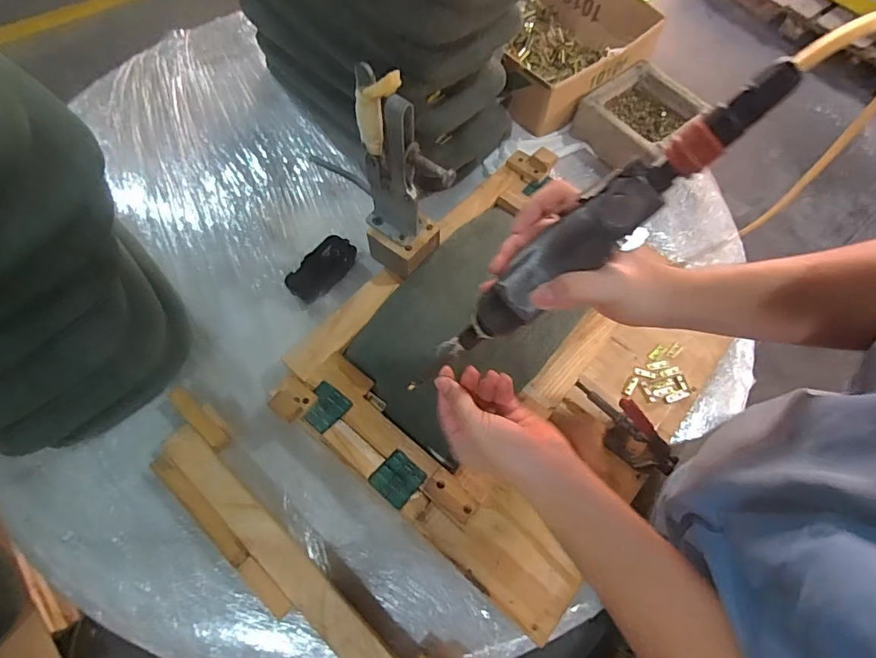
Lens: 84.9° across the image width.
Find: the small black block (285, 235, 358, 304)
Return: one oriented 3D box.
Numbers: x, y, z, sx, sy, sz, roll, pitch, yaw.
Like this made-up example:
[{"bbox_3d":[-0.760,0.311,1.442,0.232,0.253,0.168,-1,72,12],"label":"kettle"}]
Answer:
[{"bbox_3d":[-0.168,-0.087,0.690,0.055,0.031,0.106,39,68,14],"label":"small black block"}]

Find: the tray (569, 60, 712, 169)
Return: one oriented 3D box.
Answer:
[{"bbox_3d":[0.346,-0.354,0.812,0.169,0.064,0.167,-39,73,-19],"label":"tray"}]

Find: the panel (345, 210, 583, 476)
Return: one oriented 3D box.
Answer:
[{"bbox_3d":[0.043,-0.016,0.607,0.204,0.029,0.315,39,68,14],"label":"panel"}]

